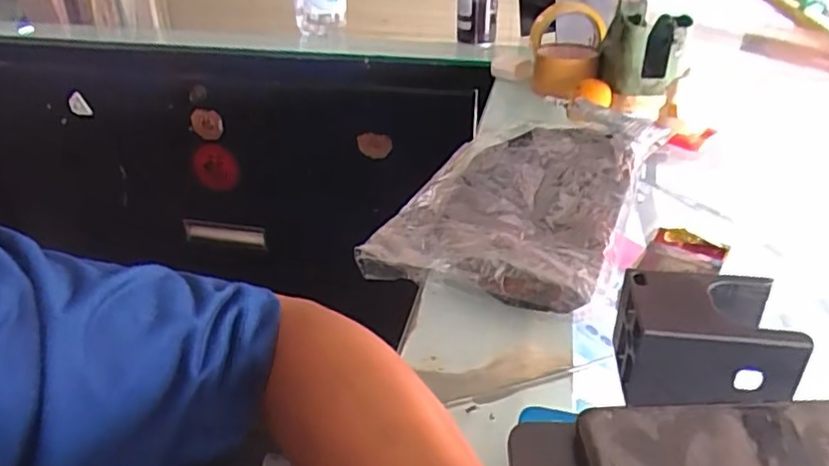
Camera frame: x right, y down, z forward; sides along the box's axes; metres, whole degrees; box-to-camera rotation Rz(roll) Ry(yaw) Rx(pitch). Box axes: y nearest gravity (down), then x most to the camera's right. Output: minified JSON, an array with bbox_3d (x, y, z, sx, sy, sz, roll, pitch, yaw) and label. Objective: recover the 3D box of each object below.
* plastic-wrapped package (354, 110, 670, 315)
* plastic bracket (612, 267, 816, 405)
[{"bbox_3d":[0.103,-0.048,0.539,0.169,0.030,0.328,13,33,23],"label":"plastic-wrapped package"},{"bbox_3d":[0.151,0.057,0.331,0.080,0.052,0.060,2,31,4],"label":"plastic bracket"}]

